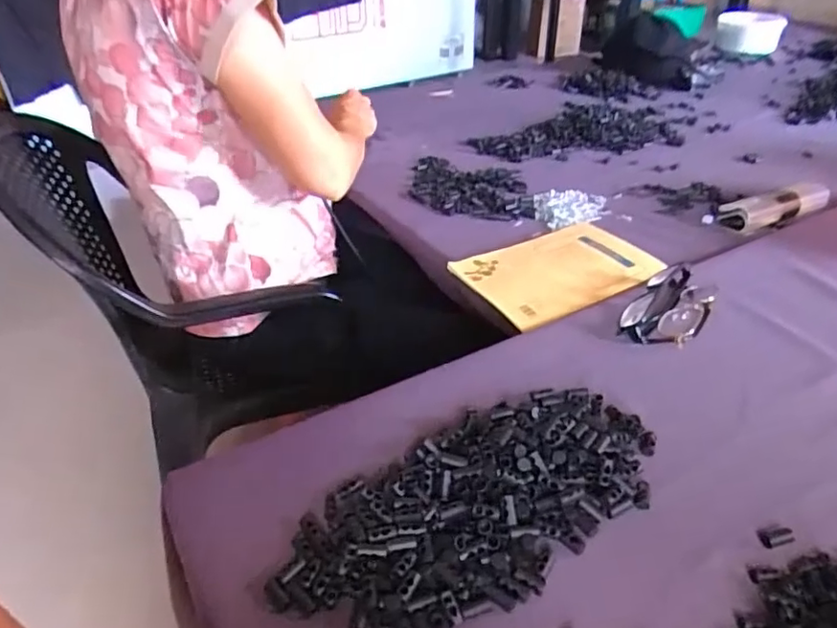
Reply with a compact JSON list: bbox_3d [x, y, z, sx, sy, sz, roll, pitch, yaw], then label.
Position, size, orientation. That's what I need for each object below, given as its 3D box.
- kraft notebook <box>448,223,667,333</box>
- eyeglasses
[{"bbox_3d":[0.158,-0.048,0.665,0.207,0.012,0.143,-21,40,-24],"label":"kraft notebook"},{"bbox_3d":[0.245,-0.011,0.577,0.065,0.026,0.130,24,43,31],"label":"eyeglasses"}]

